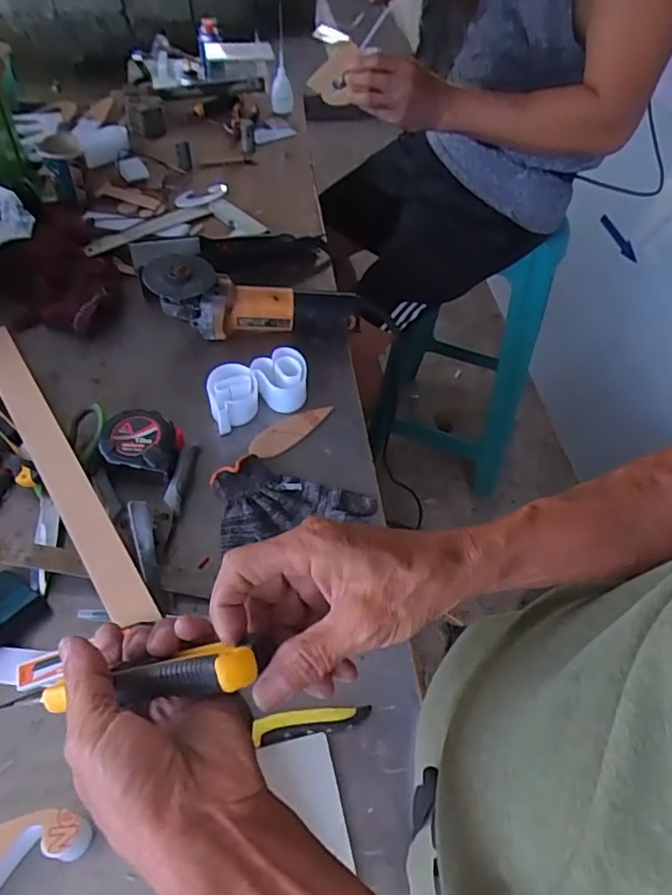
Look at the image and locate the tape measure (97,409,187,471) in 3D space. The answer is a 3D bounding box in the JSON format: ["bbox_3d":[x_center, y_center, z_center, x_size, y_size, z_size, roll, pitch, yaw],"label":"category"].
[{"bbox_3d":[-0.215,-0.004,0.641,0.082,0.037,0.071,12,51,4],"label":"tape measure"}]

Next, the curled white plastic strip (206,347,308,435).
[{"bbox_3d":[-0.095,-0.073,0.703,0.126,0.039,0.067,-19,55,-19],"label":"curled white plastic strip"}]

